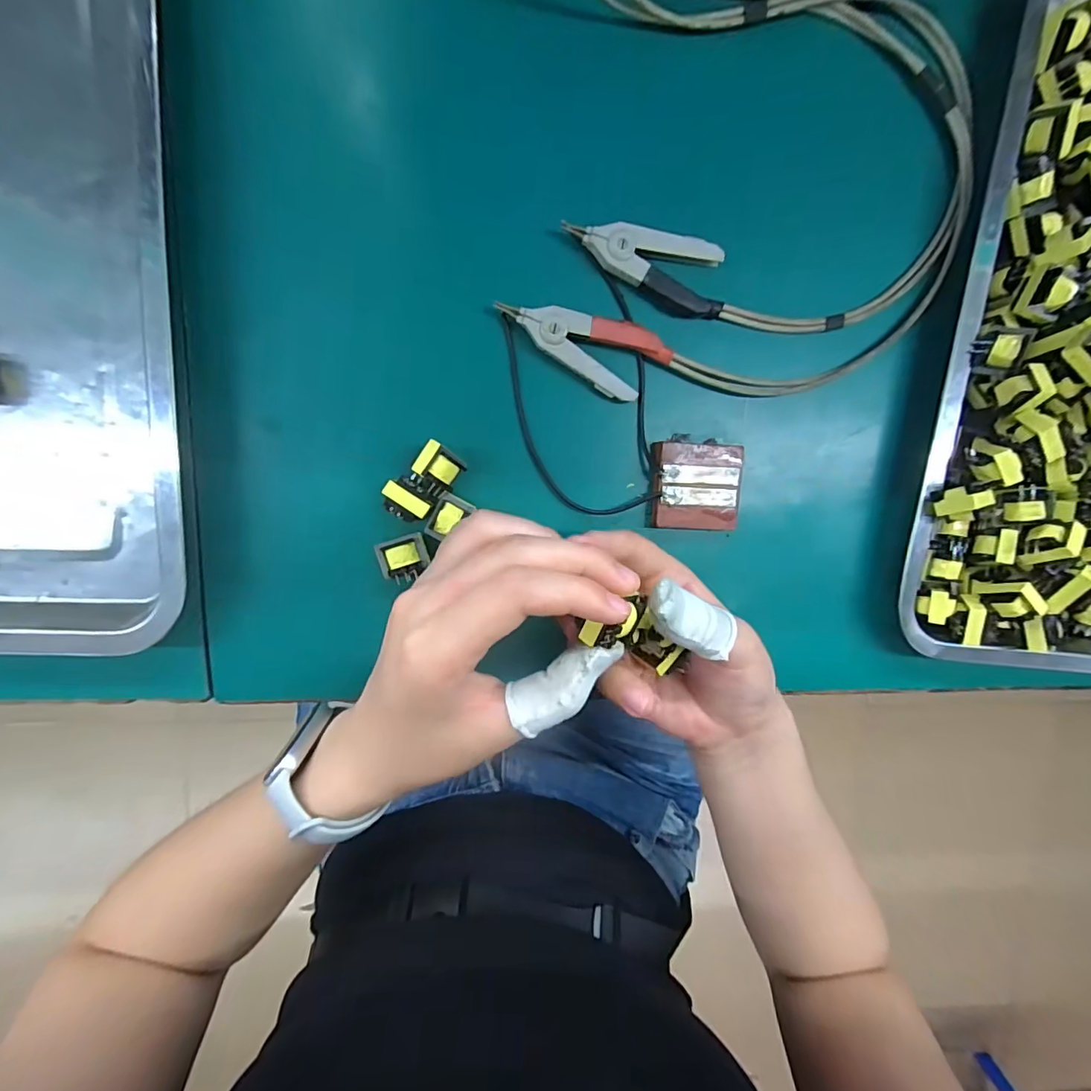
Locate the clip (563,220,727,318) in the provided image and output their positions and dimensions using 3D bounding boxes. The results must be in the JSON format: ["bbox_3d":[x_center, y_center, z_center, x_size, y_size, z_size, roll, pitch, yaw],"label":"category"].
[{"bbox_3d":[0.053,-0.148,0.268,0.087,0.013,0.038,6,97,-6],"label":"clip"}]

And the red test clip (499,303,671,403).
[{"bbox_3d":[0.022,-0.113,0.270,0.089,0.013,0.037,30,95,-8],"label":"red test clip"}]

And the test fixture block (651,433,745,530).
[{"bbox_3d":[0.086,-0.036,0.287,0.049,0.013,0.051,1,98,-5],"label":"test fixture block"}]

